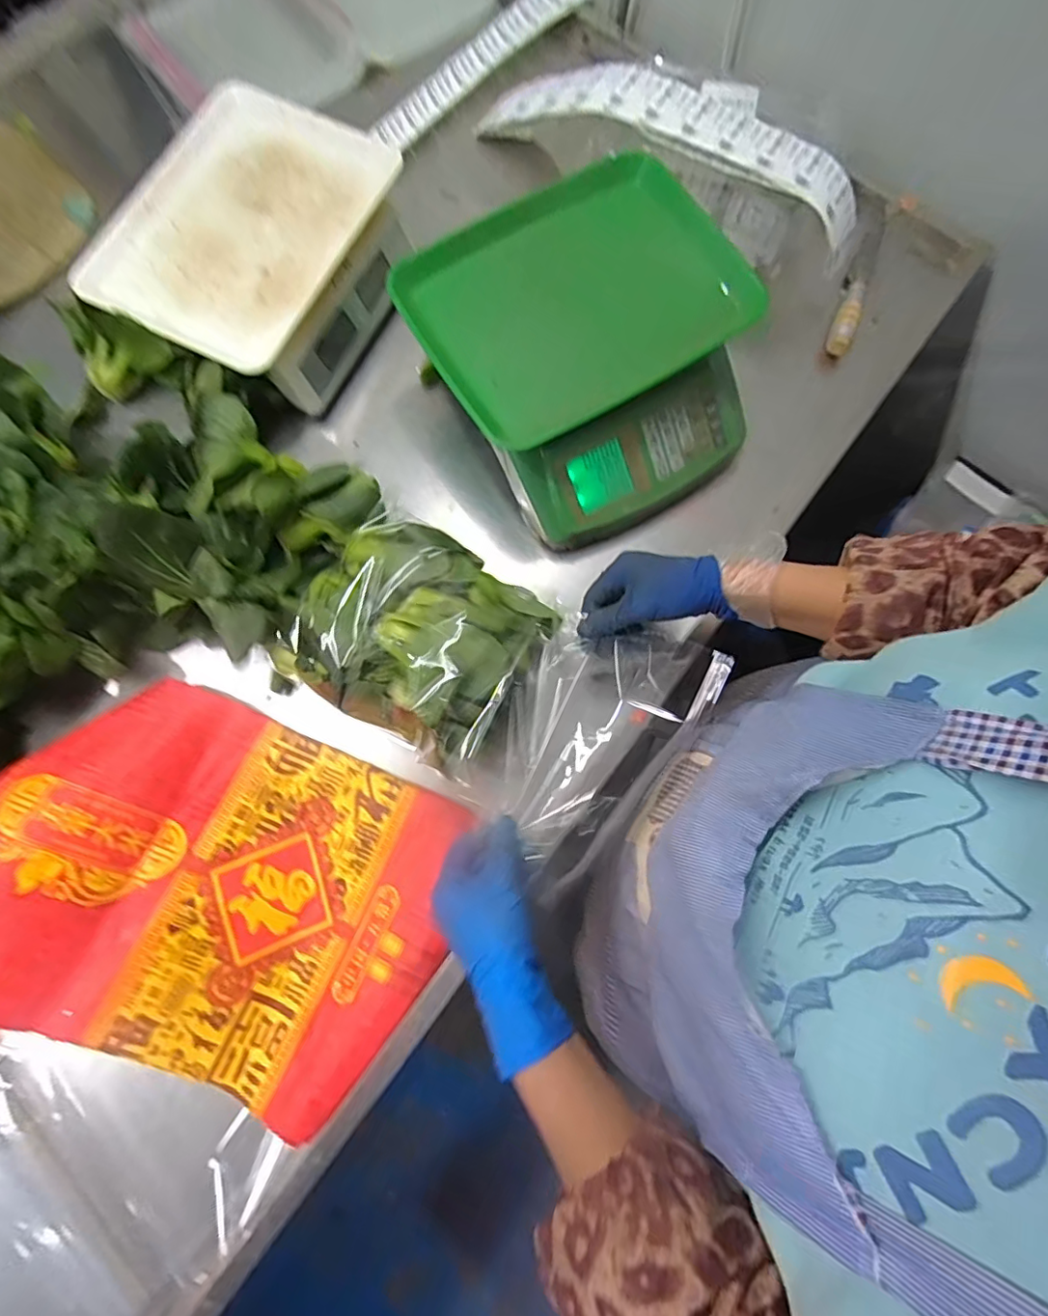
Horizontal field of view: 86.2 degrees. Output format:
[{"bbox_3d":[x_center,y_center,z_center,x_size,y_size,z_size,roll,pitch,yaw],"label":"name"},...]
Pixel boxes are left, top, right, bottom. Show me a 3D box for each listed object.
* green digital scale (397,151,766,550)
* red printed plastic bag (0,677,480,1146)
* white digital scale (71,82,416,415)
[{"bbox_3d":[0.064,-0.291,0.540,0.278,0.133,0.295,-33,81,-8],"label":"green digital scale"},{"bbox_3d":[-0.256,0.187,0.454,0.378,0.090,0.275,24,78,3],"label":"red printed plastic bag"},{"bbox_3d":[-0.264,-0.406,0.577,0.224,0.093,0.273,27,78,4],"label":"white digital scale"}]

